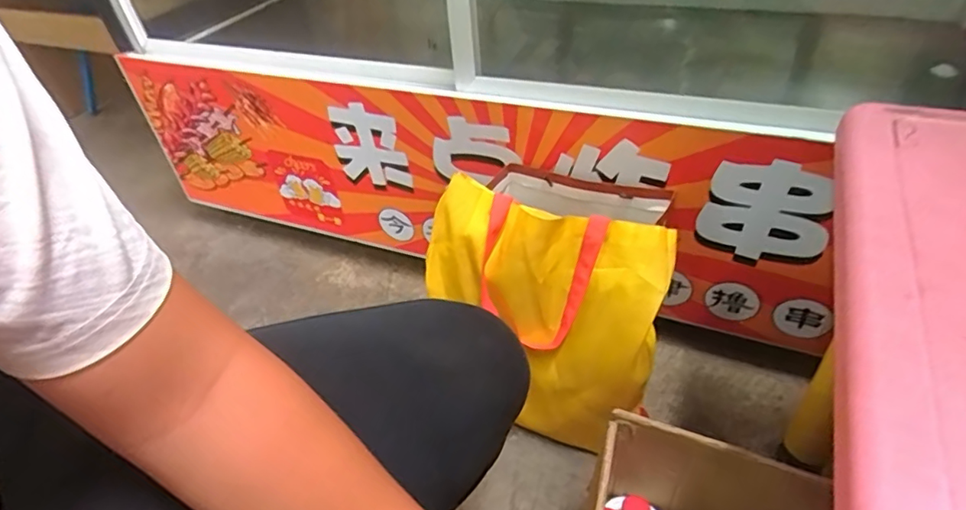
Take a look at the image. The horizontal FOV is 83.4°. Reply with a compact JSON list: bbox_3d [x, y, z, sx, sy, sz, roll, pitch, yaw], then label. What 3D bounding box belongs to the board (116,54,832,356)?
[{"bbox_3d":[-0.121,-0.136,1.031,1.376,0.382,0.035,14,43,22],"label":"board"}]

